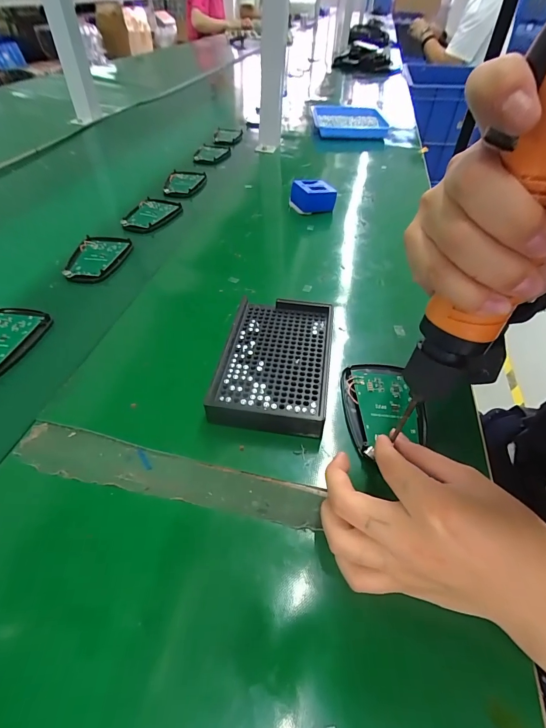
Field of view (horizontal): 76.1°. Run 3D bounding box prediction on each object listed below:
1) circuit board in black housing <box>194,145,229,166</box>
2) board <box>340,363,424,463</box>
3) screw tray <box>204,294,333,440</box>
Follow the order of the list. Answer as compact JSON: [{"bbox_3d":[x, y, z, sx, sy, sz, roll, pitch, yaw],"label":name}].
[{"bbox_3d":[-0.124,-0.427,0.708,0.065,0.011,0.105,5,47,0],"label":"circuit board in black housing"},{"bbox_3d":[0.088,0.034,0.280,0.059,0.010,0.090,1,46,0],"label":"board"},{"bbox_3d":[0.002,-0.003,0.302,0.091,0.021,0.147,8,46,6],"label":"screw tray"}]

